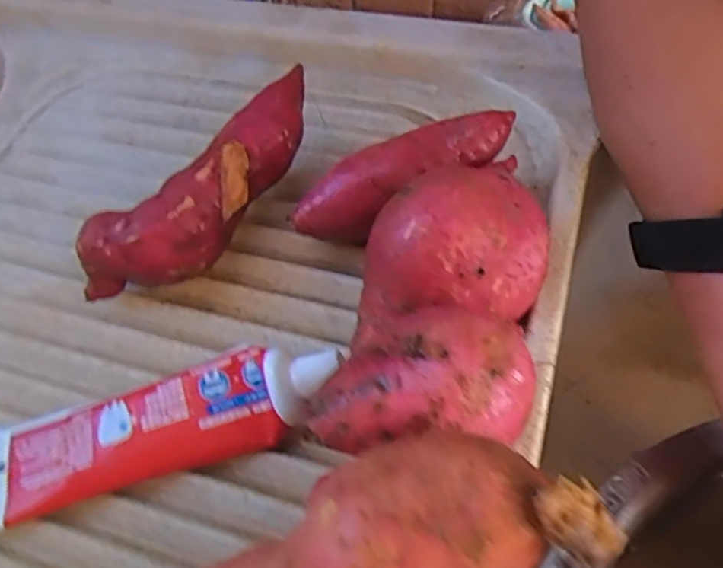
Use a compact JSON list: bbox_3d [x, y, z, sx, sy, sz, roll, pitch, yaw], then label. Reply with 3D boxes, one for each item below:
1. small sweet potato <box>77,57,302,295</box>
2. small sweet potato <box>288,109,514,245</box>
[{"bbox_3d":[-0.065,-0.042,0.264,0.038,0.031,0.130,33,73,33],"label":"small sweet potato"},{"bbox_3d":[0.017,-0.047,0.253,0.098,0.025,0.026,-28,46,2],"label":"small sweet potato"}]

